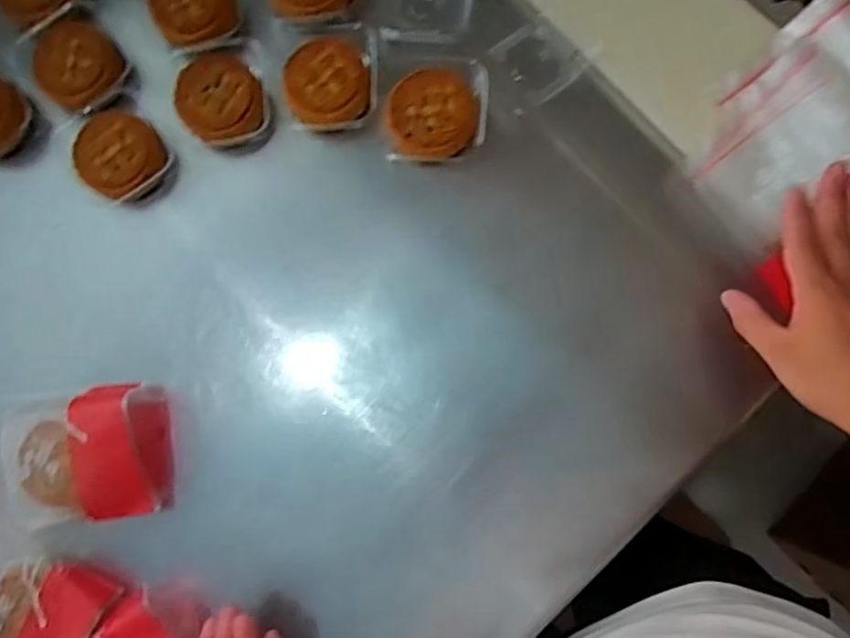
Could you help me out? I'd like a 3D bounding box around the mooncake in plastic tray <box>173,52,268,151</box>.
[{"bbox_3d":[-0.160,-0.173,0.474,0.065,0.034,0.064,0,83,3],"label":"mooncake in plastic tray"}]

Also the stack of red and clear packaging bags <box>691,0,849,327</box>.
[{"bbox_3d":[0.285,-0.117,0.426,0.168,0.049,0.167,-39,83,-2],"label":"stack of red and clear packaging bags"}]

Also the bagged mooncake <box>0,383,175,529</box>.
[{"bbox_3d":[-0.258,0.100,0.438,0.131,0.040,0.096,-8,82,2],"label":"bagged mooncake"}]

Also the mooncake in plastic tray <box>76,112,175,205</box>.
[{"bbox_3d":[-0.242,-0.131,0.475,0.064,0.028,0.075,-41,83,-3],"label":"mooncake in plastic tray"}]

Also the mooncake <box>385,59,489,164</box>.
[{"bbox_3d":[0.008,-0.161,0.466,0.080,0.035,0.079,1,83,3],"label":"mooncake"}]

